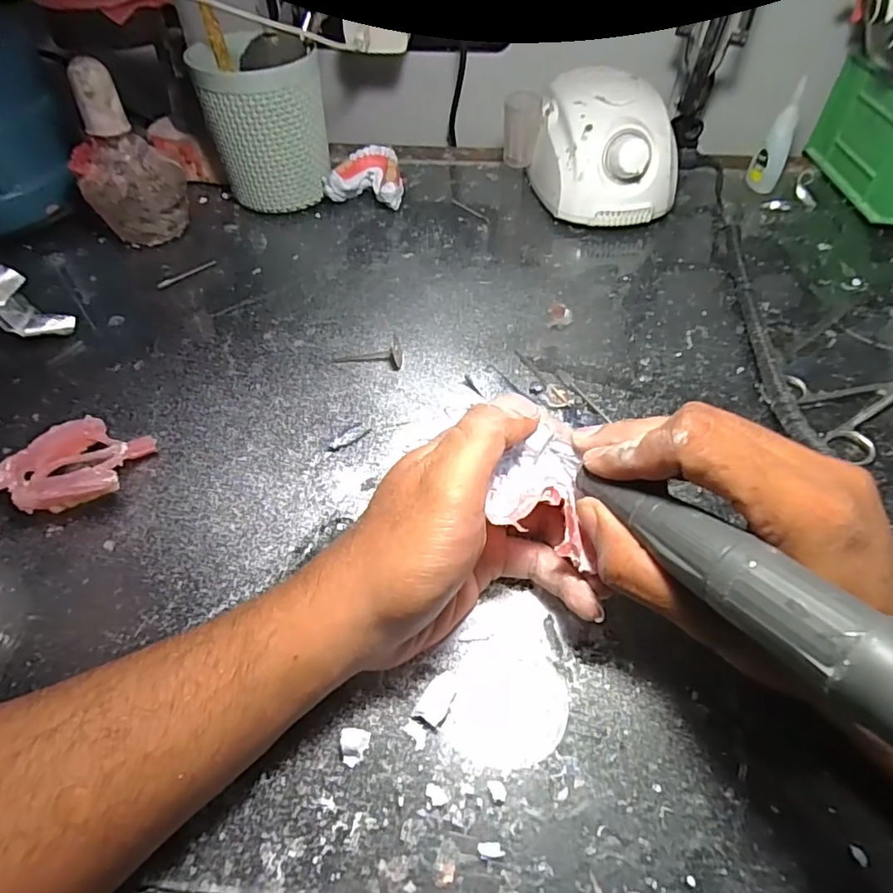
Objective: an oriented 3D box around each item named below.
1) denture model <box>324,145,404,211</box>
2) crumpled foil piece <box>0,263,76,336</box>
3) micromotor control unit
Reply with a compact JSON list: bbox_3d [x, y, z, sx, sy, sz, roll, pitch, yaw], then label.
[{"bbox_3d":[-0.068,-0.235,0.482,0.065,0.034,0.054,10,52,7],"label":"denture model"},{"bbox_3d":[-0.286,-0.093,0.369,0.063,0.027,0.033,31,58,22],"label":"crumpled foil piece"},{"bbox_3d":[0.128,-0.250,0.463,0.095,0.082,0.128,-11,53,-8],"label":"micromotor control unit"}]

